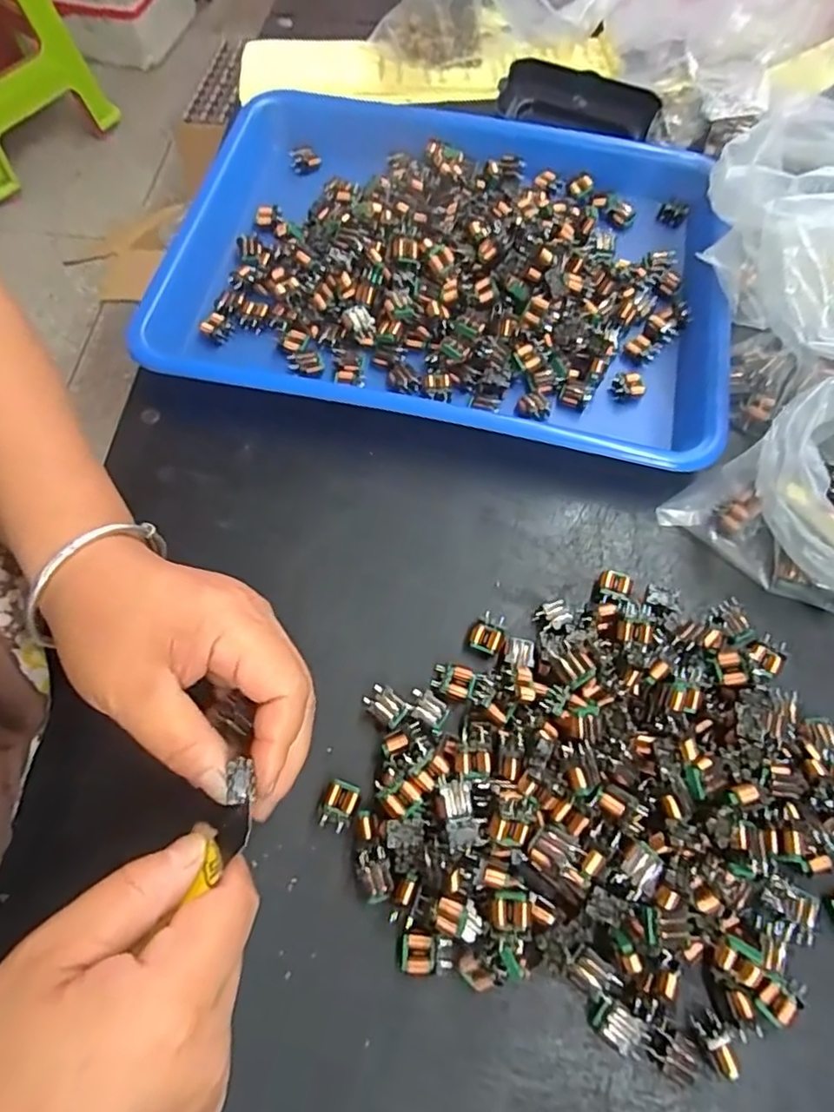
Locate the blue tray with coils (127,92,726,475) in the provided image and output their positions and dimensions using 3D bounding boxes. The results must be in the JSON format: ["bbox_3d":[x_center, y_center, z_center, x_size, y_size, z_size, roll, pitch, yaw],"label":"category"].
[{"bbox_3d":[0.016,-0.187,0.390,0.340,0.034,0.252,11,68,5],"label":"blue tray with coils"}]

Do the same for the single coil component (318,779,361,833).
[{"bbox_3d":[-0.034,0.110,0.275,0.016,0.007,0.020,20,69,8],"label":"single coil component"}]

